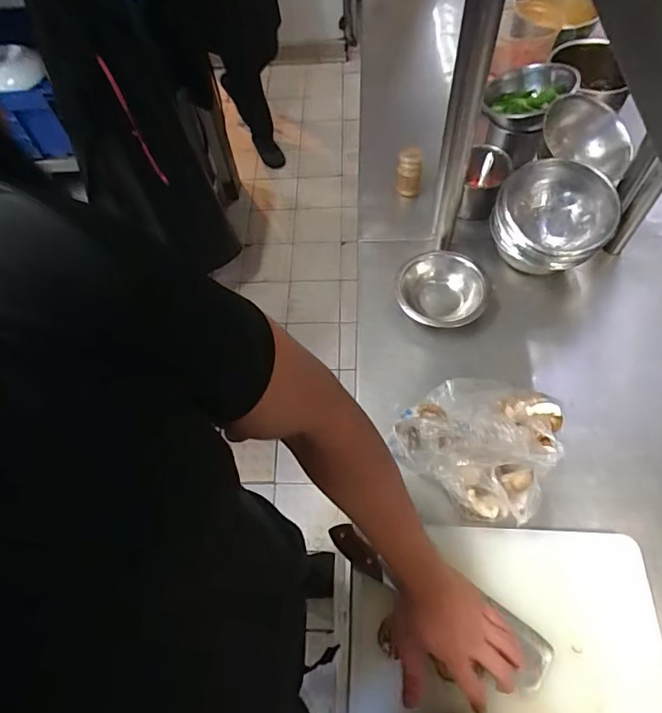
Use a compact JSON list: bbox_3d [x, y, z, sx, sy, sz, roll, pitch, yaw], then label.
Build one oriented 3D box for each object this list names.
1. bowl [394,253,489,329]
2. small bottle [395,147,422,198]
[{"bbox_3d":[0.180,-0.102,0.809,0.133,0.062,0.146,-2,61,3],"label":"bowl"},{"bbox_3d":[0.148,-0.344,0.913,0.044,0.096,0.042,7,62,8],"label":"small bottle"}]

